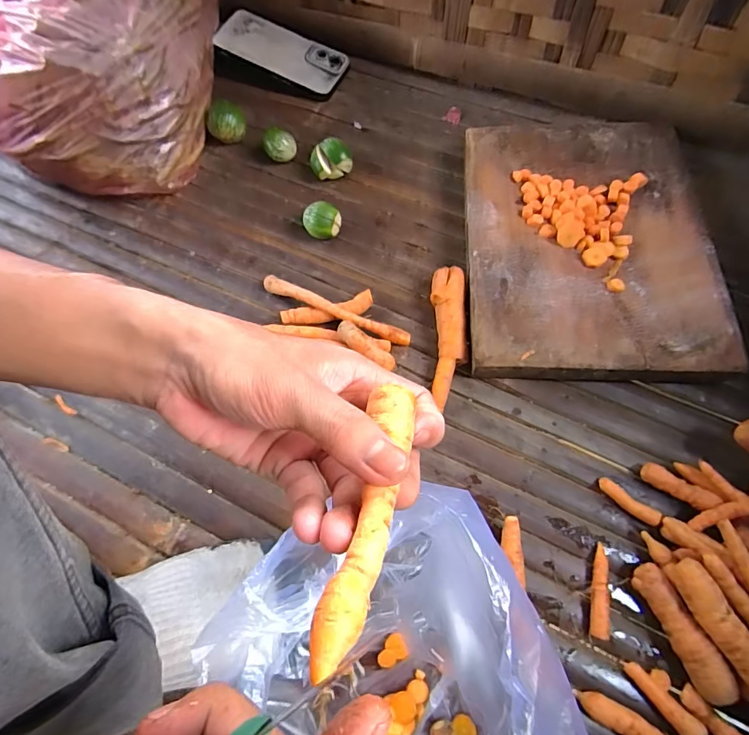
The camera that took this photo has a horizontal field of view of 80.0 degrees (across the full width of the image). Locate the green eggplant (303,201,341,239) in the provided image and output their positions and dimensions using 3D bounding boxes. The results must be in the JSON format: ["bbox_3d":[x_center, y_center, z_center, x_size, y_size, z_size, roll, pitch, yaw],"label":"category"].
[{"bbox_3d":[-0.055,-0.153,0.478,0.031,0.038,0.031,30,71,15],"label":"green eggplant"}]

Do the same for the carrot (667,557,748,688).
[{"bbox_3d":[0.242,0.179,0.304,0.023,0.024,0.090,-25,67,-8],"label":"carrot"}]

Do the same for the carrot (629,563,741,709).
[{"bbox_3d":[0.221,0.191,0.326,0.022,0.029,0.089,-22,67,-6],"label":"carrot"}]

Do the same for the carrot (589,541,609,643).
[{"bbox_3d":[0.174,0.173,0.348,0.012,0.016,0.066,12,68,9],"label":"carrot"}]

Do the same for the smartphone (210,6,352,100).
[{"bbox_3d":[-0.120,-0.406,0.575,0.165,0.011,0.081,22,72,1],"label":"smartphone"}]

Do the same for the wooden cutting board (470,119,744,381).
[{"bbox_3d":[0.205,-0.122,0.450,0.223,0.043,0.283,2,66,4],"label":"wooden cutting board"}]

